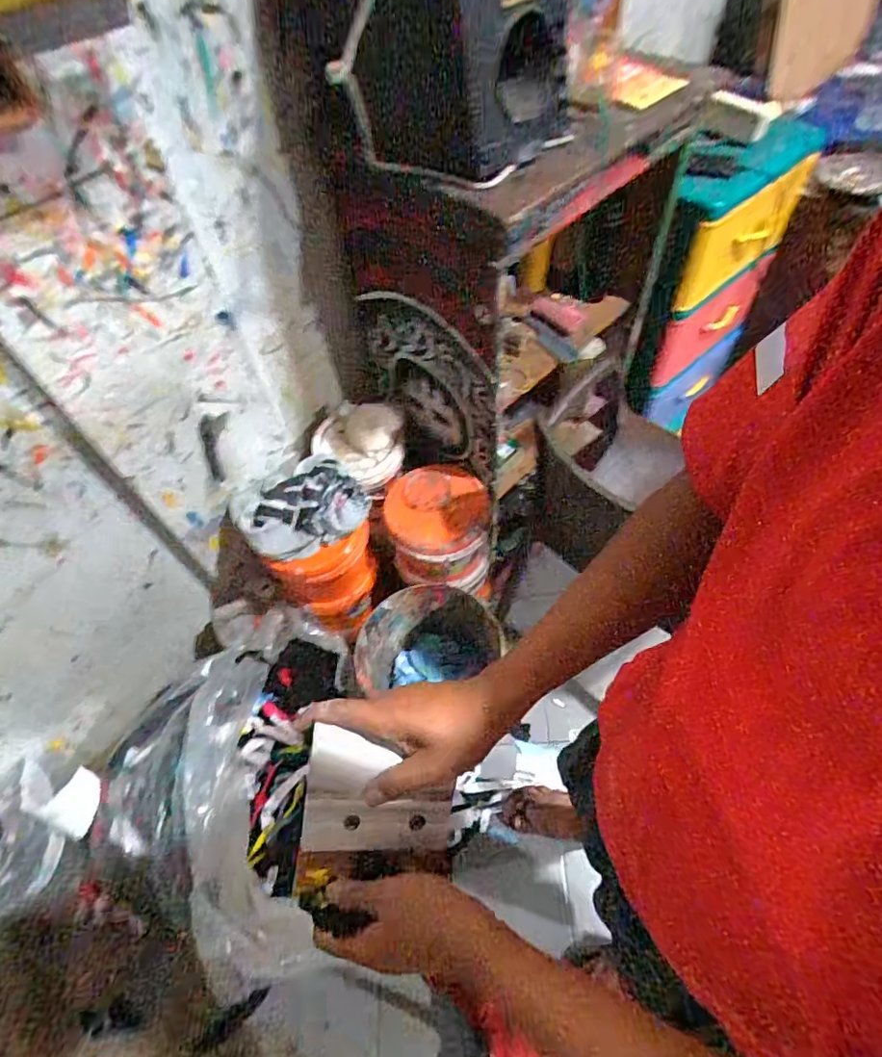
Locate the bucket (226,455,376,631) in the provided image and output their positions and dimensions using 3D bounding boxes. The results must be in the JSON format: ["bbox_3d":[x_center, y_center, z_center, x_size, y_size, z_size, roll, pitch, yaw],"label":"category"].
[{"bbox_3d":[-0.276,0.039,1.227,0.231,0.394,0.259,-33,60,-16],"label":"bucket"}]

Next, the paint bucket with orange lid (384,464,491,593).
[{"bbox_3d":[0.000,-0.002,1.202,0.204,0.208,0.209,-2,57,3],"label":"paint bucket with orange lid"}]

